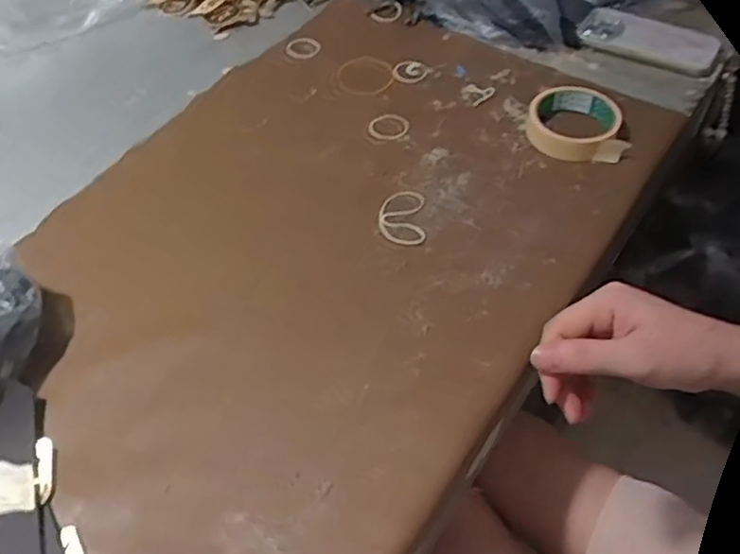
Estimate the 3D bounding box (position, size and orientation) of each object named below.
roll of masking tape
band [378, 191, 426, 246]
[{"bbox_3d":[0.212,-0.161,0.725,0.093,0.023,0.102,0,50,2],"label":"roll of masking tape"},{"bbox_3d":[0.030,-0.057,0.667,0.044,0.008,0.076,-3,49,8],"label":"band"}]

